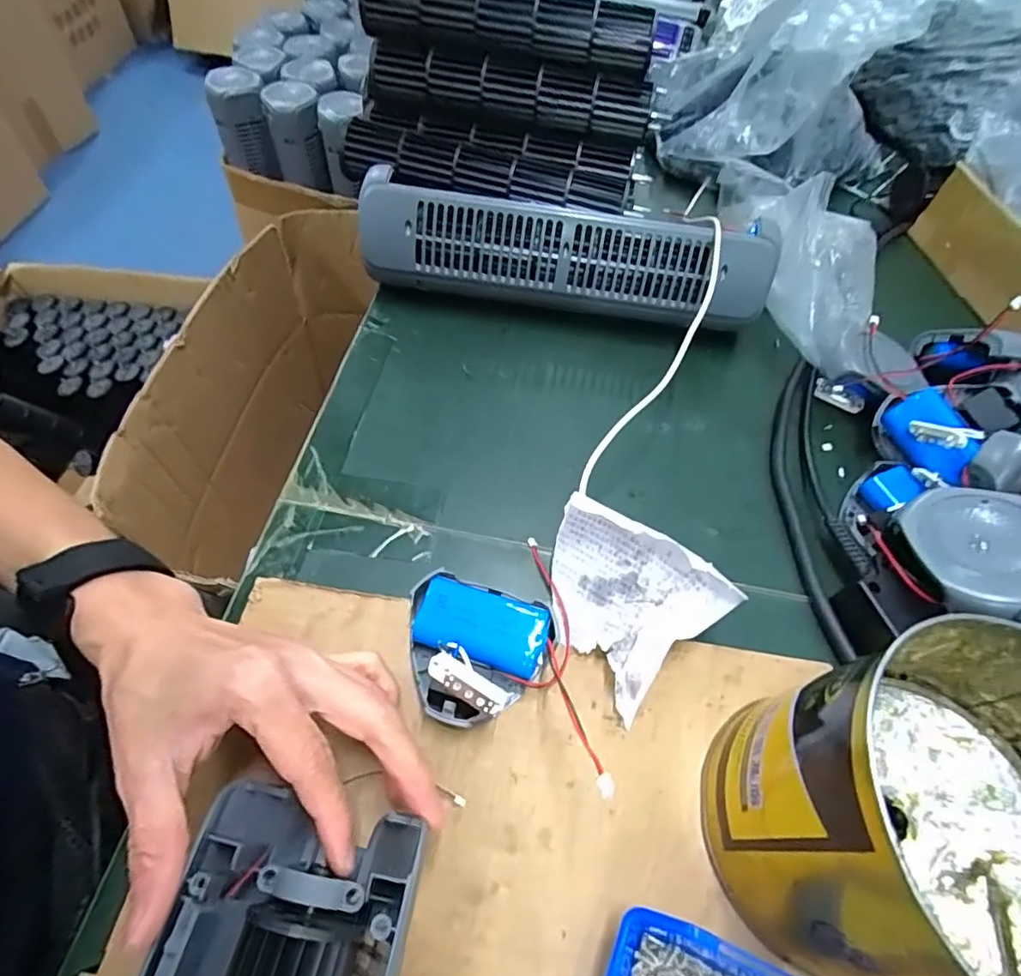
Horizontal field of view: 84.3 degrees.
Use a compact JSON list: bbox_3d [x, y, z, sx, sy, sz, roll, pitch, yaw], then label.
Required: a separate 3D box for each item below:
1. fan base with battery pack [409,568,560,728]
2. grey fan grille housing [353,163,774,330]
[{"bbox_3d":[-0.020,0.078,0.283,0.079,0.043,0.073,18,59,7],"label":"fan base with battery pack"},{"bbox_3d":[0.039,-0.172,0.427,0.301,0.079,0.050,9,58,1],"label":"grey fan grille housing"}]

